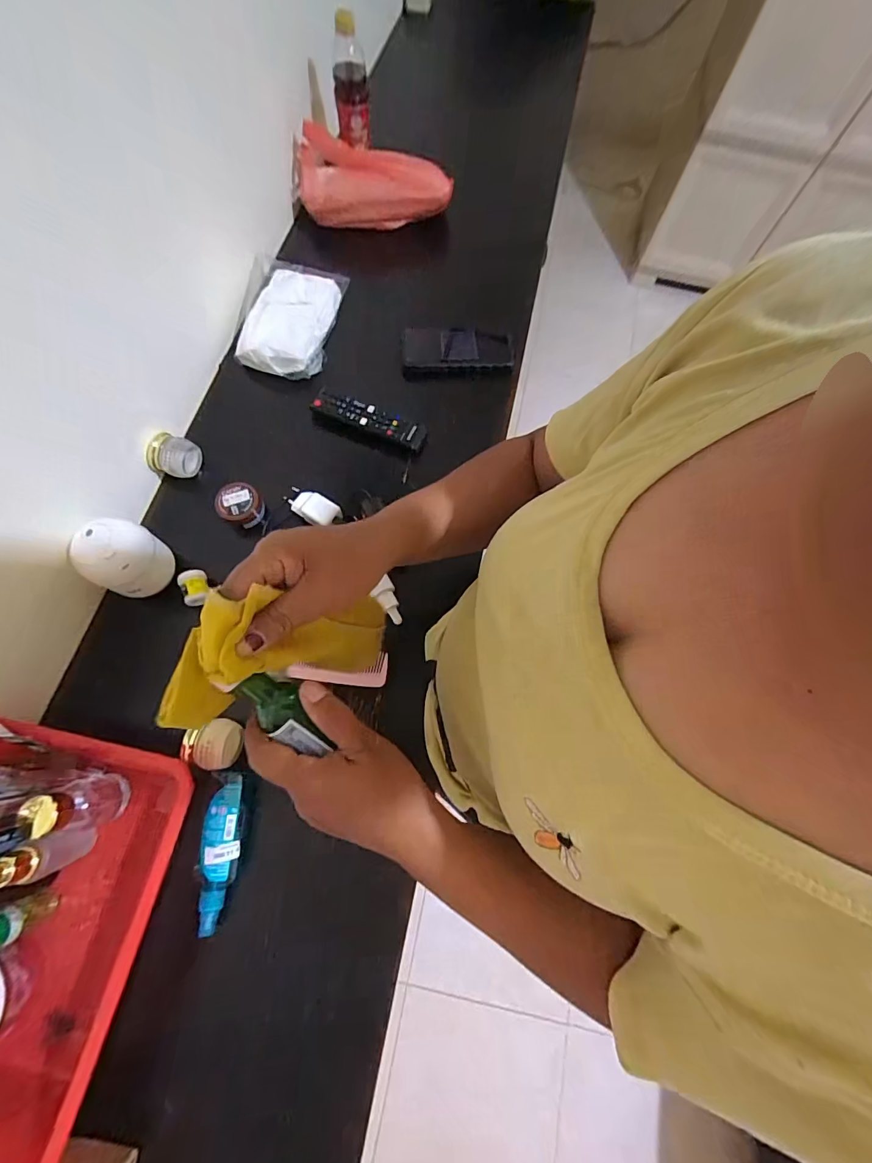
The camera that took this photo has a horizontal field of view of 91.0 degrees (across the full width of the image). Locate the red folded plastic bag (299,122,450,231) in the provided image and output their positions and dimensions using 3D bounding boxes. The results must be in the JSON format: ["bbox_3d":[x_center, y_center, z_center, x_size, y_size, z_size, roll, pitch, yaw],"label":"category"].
[{"bbox_3d":[-0.105,-0.706,0.741,0.257,0.127,0.075,-15,72,-8],"label":"red folded plastic bag"}]

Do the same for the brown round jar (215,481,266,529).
[{"bbox_3d":[-0.257,-0.099,0.563,0.051,0.039,0.046,-39,77,-14],"label":"brown round jar"}]

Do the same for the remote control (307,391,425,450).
[{"bbox_3d":[-0.095,-0.230,0.610,0.167,0.022,0.039,20,71,4],"label":"remote control"}]

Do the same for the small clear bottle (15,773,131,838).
[{"bbox_3d":[-0.353,0.217,0.421,0.047,0.087,0.045,2,71,-2],"label":"small clear bottle"}]

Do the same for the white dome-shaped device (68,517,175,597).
[{"bbox_3d":[-0.349,-0.026,0.482,0.072,0.071,0.076,1,71,-2],"label":"white dome-shaped device"}]

